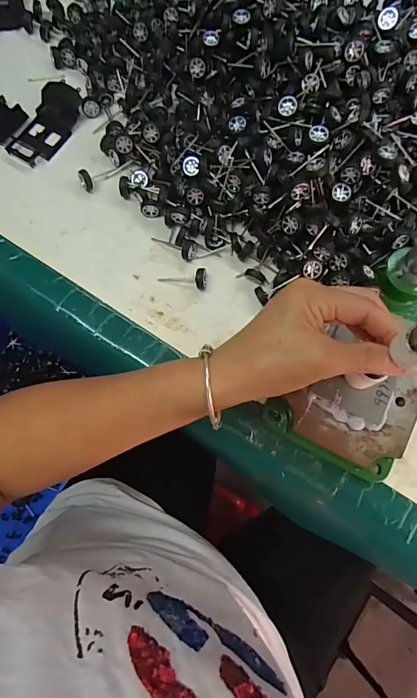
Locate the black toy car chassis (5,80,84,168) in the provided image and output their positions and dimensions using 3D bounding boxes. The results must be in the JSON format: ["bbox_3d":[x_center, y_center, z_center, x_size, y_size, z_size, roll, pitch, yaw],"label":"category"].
[{"bbox_3d":[-0.173,-0.240,0.429,0.046,0.014,0.095,24,78,6],"label":"black toy car chassis"}]

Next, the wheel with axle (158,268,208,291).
[{"bbox_3d":[-0.025,-0.069,0.390,0.046,0.018,0.020,5,76,15],"label":"wheel with axle"}]

